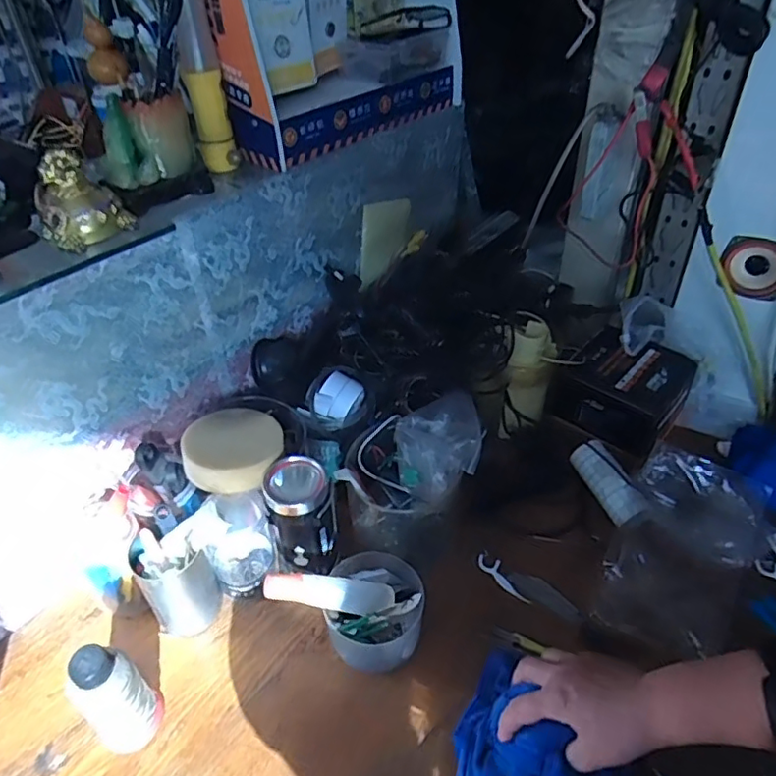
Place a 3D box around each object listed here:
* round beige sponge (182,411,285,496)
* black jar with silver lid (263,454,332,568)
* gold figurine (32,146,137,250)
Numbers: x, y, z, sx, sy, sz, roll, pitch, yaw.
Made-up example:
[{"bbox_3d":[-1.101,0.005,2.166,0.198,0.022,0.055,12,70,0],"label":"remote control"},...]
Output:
[{"bbox_3d":[-0.156,0.058,0.599,0.091,0.029,0.096,-2,41,1],"label":"round beige sponge"},{"bbox_3d":[-0.086,0.128,0.591,0.063,0.117,0.057,-9,41,-7],"label":"black jar with silver lid"},{"bbox_3d":[-0.277,-0.171,0.531,0.073,0.074,0.050,-23,44,-22],"label":"gold figurine"}]

